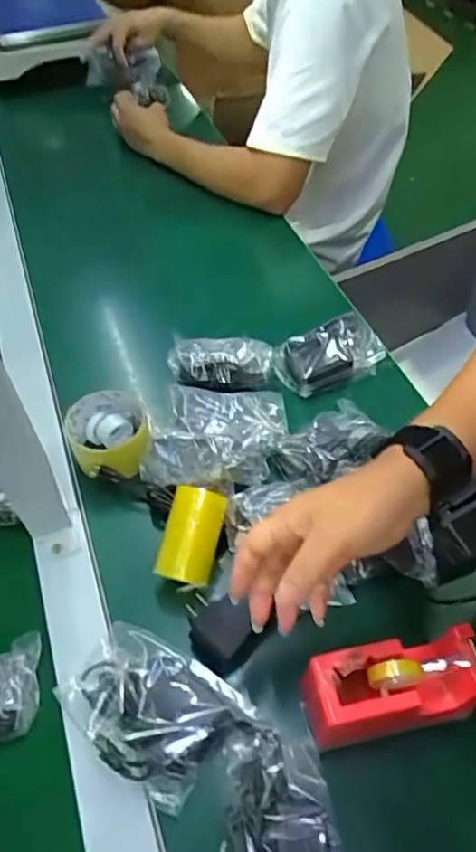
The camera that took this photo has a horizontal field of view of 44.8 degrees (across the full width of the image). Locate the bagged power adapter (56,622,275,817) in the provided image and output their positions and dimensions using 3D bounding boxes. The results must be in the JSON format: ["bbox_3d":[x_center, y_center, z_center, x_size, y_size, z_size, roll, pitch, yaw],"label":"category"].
[{"bbox_3d":[-0.070,0.220,0.456,0.137,0.030,0.095,33,57,19],"label":"bagged power adapter"}]

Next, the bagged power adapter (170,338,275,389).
[{"bbox_3d":[-0.020,-0.074,0.679,0.116,0.028,0.072,3,53,-2],"label":"bagged power adapter"}]

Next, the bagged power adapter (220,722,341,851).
[{"bbox_3d":[0.027,0.270,0.398,0.072,0.023,0.121,-3,53,-7],"label":"bagged power adapter"}]

